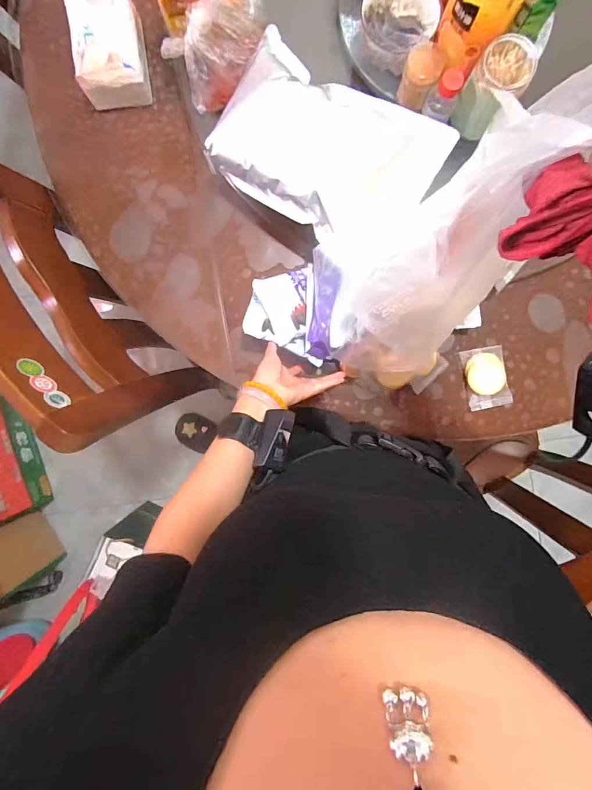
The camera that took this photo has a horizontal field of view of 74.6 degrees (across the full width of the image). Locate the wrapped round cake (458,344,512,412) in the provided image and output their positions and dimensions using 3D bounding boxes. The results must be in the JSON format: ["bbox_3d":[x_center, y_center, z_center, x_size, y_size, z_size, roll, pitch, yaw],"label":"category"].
[{"bbox_3d":[0.313,-0.028,0.637,0.064,0.019,0.098,-10,92,1],"label":"wrapped round cake"}]

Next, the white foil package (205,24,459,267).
[{"bbox_3d":[0.034,-0.336,0.543,0.306,0.061,0.217,29,92,0],"label":"white foil package"}]

